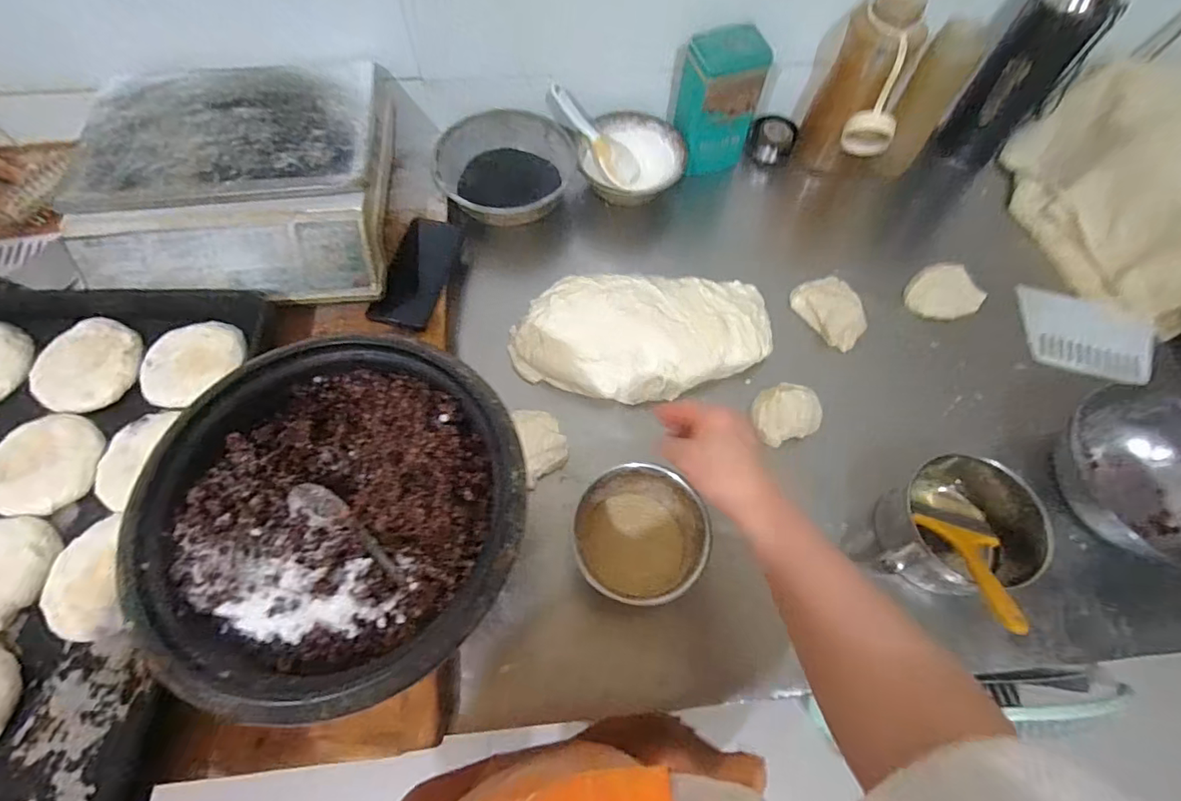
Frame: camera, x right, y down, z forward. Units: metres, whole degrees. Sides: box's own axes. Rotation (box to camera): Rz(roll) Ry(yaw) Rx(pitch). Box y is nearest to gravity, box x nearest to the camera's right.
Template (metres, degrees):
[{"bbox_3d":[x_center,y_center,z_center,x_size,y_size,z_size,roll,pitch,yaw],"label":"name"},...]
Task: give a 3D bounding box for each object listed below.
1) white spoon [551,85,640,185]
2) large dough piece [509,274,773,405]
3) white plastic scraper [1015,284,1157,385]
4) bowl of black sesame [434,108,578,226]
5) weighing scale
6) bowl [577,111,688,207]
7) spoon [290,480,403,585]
[{"bbox_3d":[0.006,-0.382,0.769,0.170,0.022,0.055,42,67,-16],"label":"white spoon"},{"bbox_3d":[0.065,-0.082,0.665,0.324,0.042,0.168,2,64,-1],"label":"large dough piece"},{"bbox_3d":[0.596,-0.078,0.645,0.143,0.015,0.099,22,76,15],"label":"white plastic scraper"},{"bbox_3d":[-0.115,-0.315,0.745,0.188,0.073,0.169,-18,66,-10],"label":"bowl of black sesame"},{"bbox_3d":[-0.422,-0.269,0.652,0.342,0.102,0.306,-2,64,-3],"label":"weighing scale"},{"bbox_3d":[0.058,-0.337,0.755,0.149,0.061,0.137,-12,65,-7],"label":"bowl"},{"bbox_3d":[-0.192,0.103,0.422,0.132,0.018,0.028,26,65,26],"label":"spoon"}]

